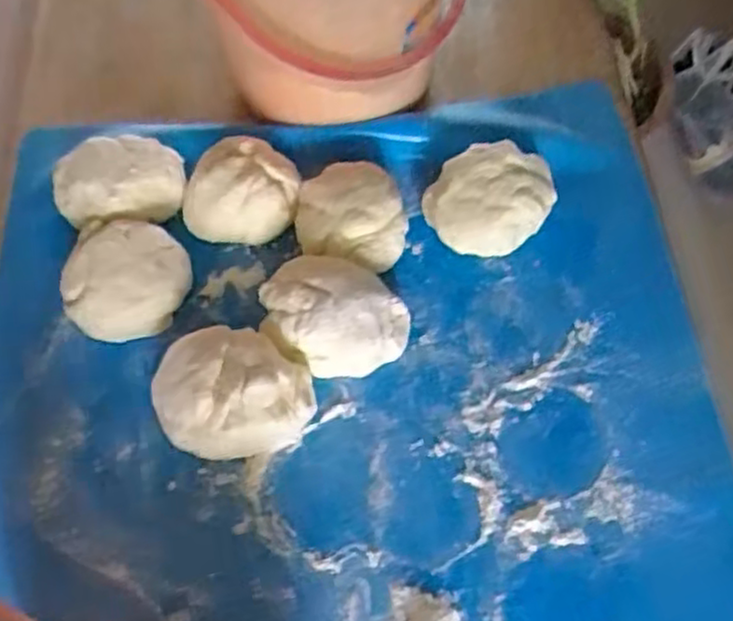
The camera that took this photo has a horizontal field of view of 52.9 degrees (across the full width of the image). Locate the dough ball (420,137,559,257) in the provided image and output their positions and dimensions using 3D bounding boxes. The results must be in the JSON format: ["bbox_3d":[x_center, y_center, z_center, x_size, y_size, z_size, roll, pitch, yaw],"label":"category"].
[{"bbox_3d":[0.089,-0.082,0.536,0.088,0.045,0.075,11,65,8],"label":"dough ball"}]

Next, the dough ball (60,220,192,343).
[{"bbox_3d":[-0.168,-0.020,0.515,0.078,0.050,0.081,-1,63,2],"label":"dough ball"}]

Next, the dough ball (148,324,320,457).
[{"bbox_3d":[-0.087,0.051,0.475,0.099,0.052,0.077,-11,63,-3],"label":"dough ball"}]

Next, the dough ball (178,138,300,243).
[{"bbox_3d":[-0.093,-0.090,0.544,0.083,0.052,0.067,-10,63,-2],"label":"dough ball"}]

